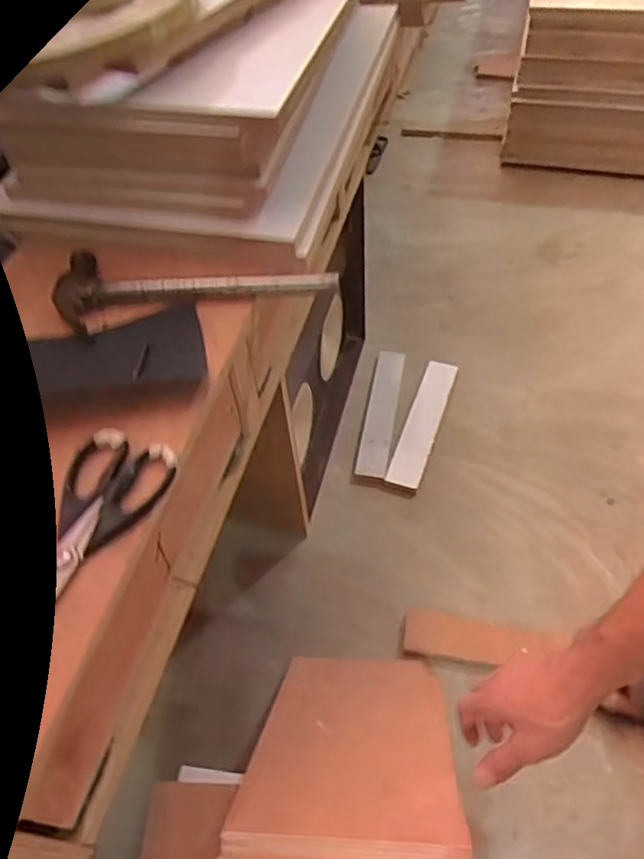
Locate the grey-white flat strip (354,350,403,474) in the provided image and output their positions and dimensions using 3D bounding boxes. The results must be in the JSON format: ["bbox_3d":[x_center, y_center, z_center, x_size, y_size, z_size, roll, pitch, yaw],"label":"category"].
[{"bbox_3d":[0.136,-0.044,1.400,0.070,0.018,0.359,6,53,9],"label":"grey-white flat strip"}]

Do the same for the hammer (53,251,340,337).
[{"bbox_3d":[-0.140,-0.171,0.685,0.305,0.035,0.110,-8,52,-1],"label":"hammer"}]

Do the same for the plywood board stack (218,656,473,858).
[{"bbox_3d":[0.043,0.392,0.790,0.222,0.532,0.037,1,88,6],"label":"plywood board stack"}]

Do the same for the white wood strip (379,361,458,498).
[{"bbox_3d":[0.225,-0.012,1.371,0.074,0.026,0.374,15,55,16],"label":"white wood strip"}]

